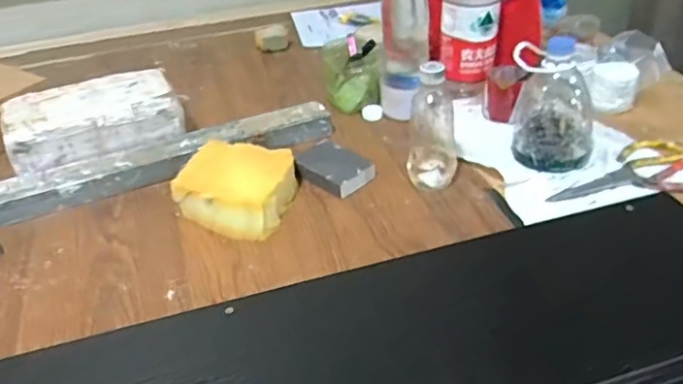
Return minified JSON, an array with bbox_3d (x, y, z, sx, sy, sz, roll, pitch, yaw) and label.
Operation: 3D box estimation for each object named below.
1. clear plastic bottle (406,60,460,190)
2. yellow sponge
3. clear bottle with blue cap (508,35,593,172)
[{"bbox_3d":[0.118,-0.083,0.738,0.065,0.164,0.051,5,37,12],"label":"clear plastic bottle"},{"bbox_3d":[-0.139,-0.008,0.749,0.148,0.049,0.140,8,38,16],"label":"yellow sponge"},{"bbox_3d":[0.289,-0.122,0.781,0.111,0.151,0.112,11,38,20],"label":"clear bottle with blue cap"}]

